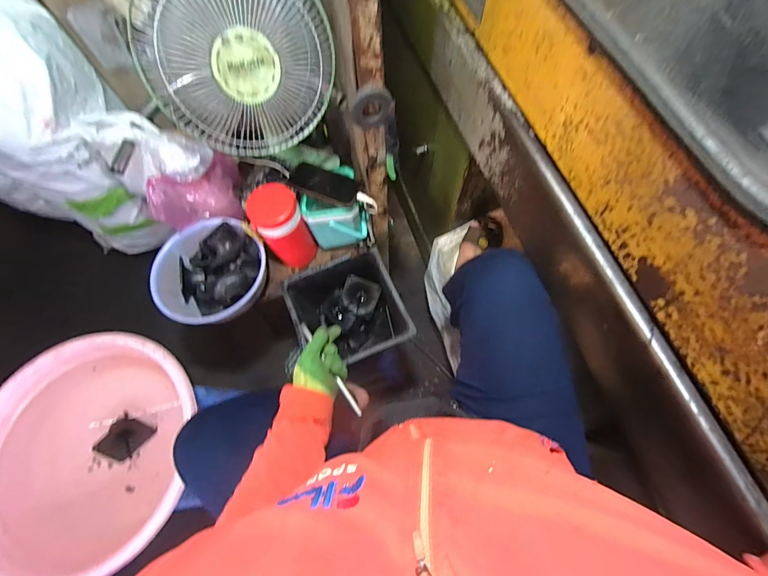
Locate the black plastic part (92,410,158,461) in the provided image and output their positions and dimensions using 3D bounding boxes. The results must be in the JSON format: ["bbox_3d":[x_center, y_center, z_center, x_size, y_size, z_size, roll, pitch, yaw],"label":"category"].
[{"bbox_3d":[-0.544,0.317,0.755,0.073,0.005,0.086,39,71,-14],"label":"black plastic part"}]

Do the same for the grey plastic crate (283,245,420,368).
[{"bbox_3d":[-0.083,0.072,0.874,0.234,0.189,0.247,-23,68,-7],"label":"grey plastic crate"}]

